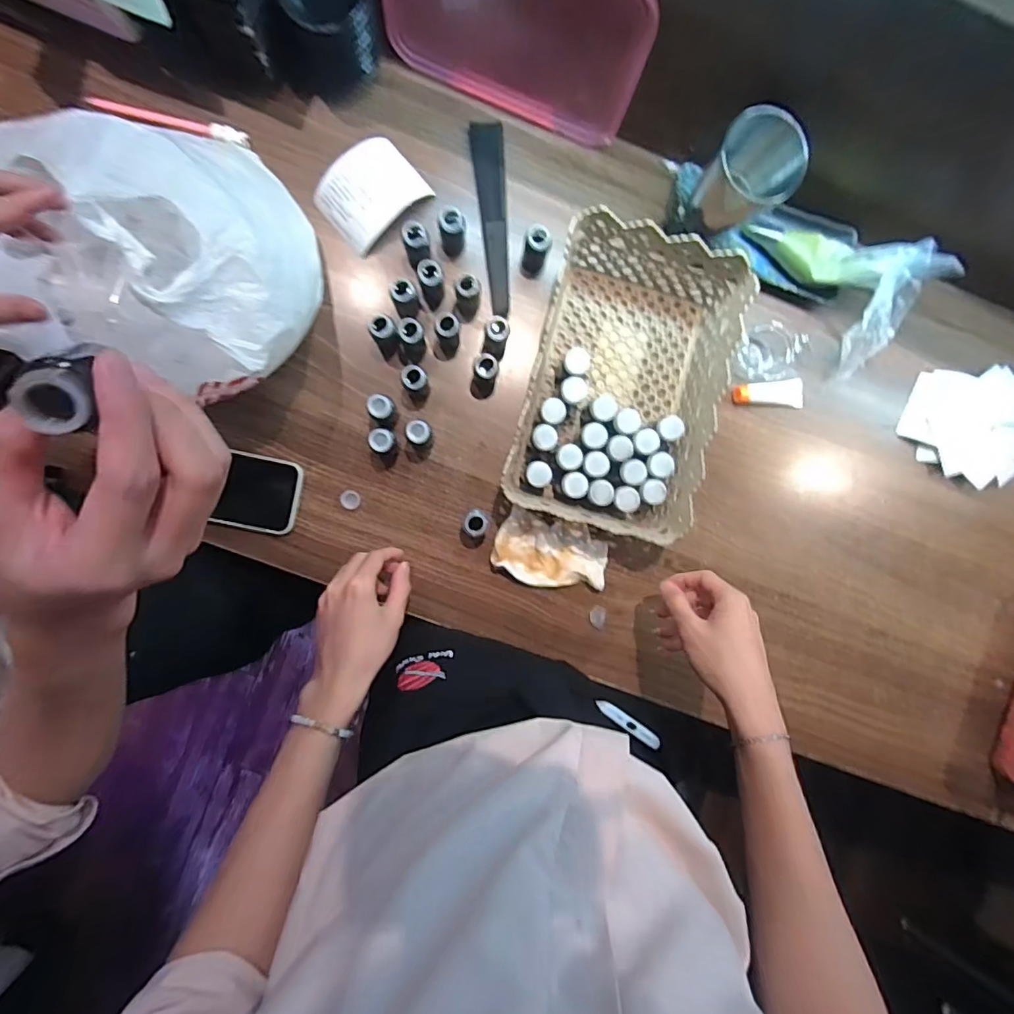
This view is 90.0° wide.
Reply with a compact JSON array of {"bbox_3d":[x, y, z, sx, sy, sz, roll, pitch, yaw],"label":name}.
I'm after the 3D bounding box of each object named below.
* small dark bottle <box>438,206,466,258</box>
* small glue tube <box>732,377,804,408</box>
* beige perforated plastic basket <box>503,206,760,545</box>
[{"bbox_3d":[-0.057,-0.295,0.543,0.029,0.056,0.024,-22,93,-3],"label":"small dark bottle"},{"bbox_3d":[0.307,-0.129,0.589,0.089,0.023,0.034,-9,92,-3],"label":"small glue tube"},{"bbox_3d":[0.121,-0.127,0.544,0.188,0.085,0.296,15,91,-4],"label":"beige perforated plastic basket"}]

